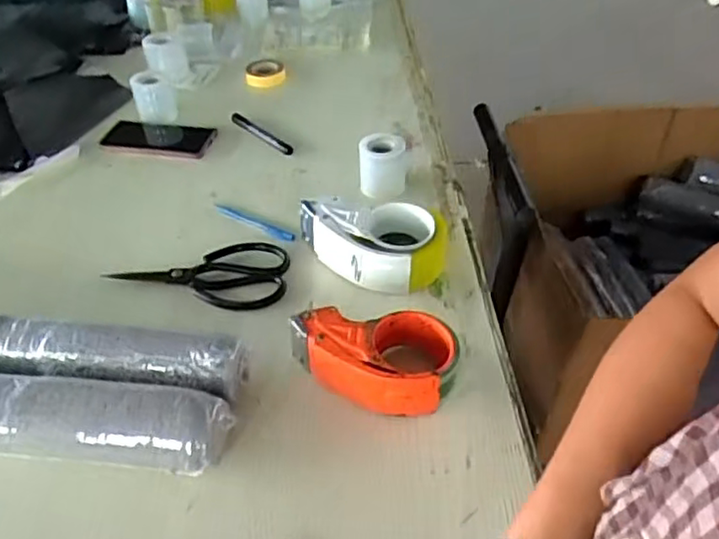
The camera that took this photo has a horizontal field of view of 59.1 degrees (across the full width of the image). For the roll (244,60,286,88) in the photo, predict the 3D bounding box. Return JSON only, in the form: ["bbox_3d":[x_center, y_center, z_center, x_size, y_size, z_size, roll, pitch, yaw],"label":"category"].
[{"bbox_3d":[-0.156,-0.325,1.047,0.068,0.022,0.077,-8,43,-6],"label":"roll"}]

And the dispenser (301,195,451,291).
[{"bbox_3d":[0.015,-0.028,0.716,0.166,0.061,0.093,0,43,3],"label":"dispenser"}]

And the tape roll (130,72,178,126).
[{"bbox_3d":[-0.312,-0.263,0.967,0.060,0.072,0.056,-15,44,-13],"label":"tape roll"}]

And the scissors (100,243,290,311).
[{"bbox_3d":[-0.183,0.005,0.729,0.196,0.020,0.098,2,43,4],"label":"scissors"}]

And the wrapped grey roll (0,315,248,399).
[{"bbox_3d":[-0.302,0.080,0.609,0.386,0.065,0.061,4,43,7],"label":"wrapped grey roll"}]

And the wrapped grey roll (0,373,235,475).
[{"bbox_3d":[-0.315,0.131,0.569,0.397,0.069,0.070,2,43,5],"label":"wrapped grey roll"}]

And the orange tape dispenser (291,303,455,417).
[{"bbox_3d":[0.012,0.083,0.602,0.157,0.063,0.088,1,43,4],"label":"orange tape dispenser"}]

